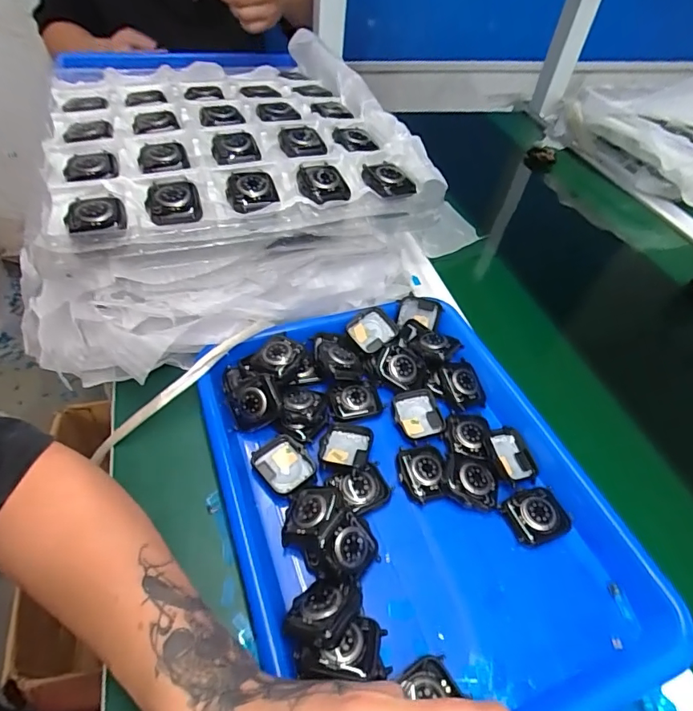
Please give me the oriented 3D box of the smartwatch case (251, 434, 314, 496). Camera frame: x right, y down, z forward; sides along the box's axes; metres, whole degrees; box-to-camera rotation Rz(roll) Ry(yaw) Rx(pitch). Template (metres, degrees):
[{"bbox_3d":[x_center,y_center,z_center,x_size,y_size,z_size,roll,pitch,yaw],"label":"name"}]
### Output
[{"bbox_3d":[-0.047,0.084,0.355,0.037,0.010,0.044,-29,57,-27],"label":"smartwatch case"}]

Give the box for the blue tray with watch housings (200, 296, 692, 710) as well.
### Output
[{"bbox_3d":[0.046,0.092,0.351,0.260,0.045,0.327,-14,51,-18],"label":"blue tray with watch housings"}]

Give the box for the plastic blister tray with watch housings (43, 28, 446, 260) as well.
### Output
[{"bbox_3d":[-0.121,-0.233,0.472,0.318,0.038,0.373,-12,51,-16],"label":"plastic blister tray with watch housings"}]

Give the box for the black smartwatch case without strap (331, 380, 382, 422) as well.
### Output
[{"bbox_3d":[0.008,0.037,0.394,0.043,0.010,0.033,-7,50,-12],"label":"black smartwatch case without strap"}]

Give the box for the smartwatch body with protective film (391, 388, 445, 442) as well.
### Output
[{"bbox_3d":[0.061,0.050,0.392,0.041,0.015,0.041,-6,49,-11],"label":"smartwatch body with protective film"}]

